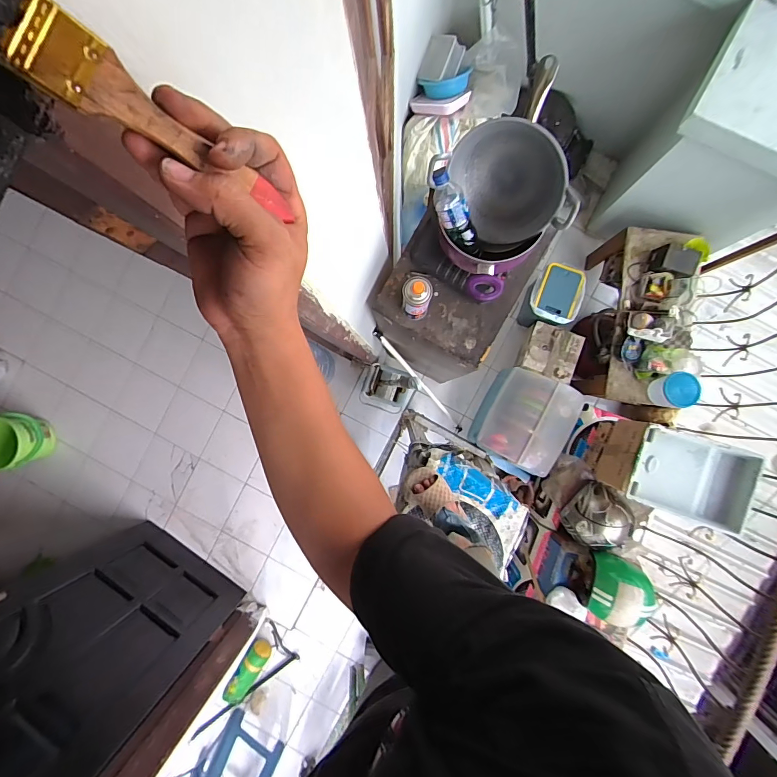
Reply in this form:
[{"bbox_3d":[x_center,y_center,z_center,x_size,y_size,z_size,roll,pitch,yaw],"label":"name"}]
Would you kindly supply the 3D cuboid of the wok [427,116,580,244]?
[{"bbox_3d":[0.253,-0.429,0.847,0.250,0.226,0.080,55,50,-24],"label":"wok"}]

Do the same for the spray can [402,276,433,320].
[{"bbox_3d":[0.069,-0.214,0.973,0.069,0.171,0.068,-1,89,3],"label":"spray can"}]

